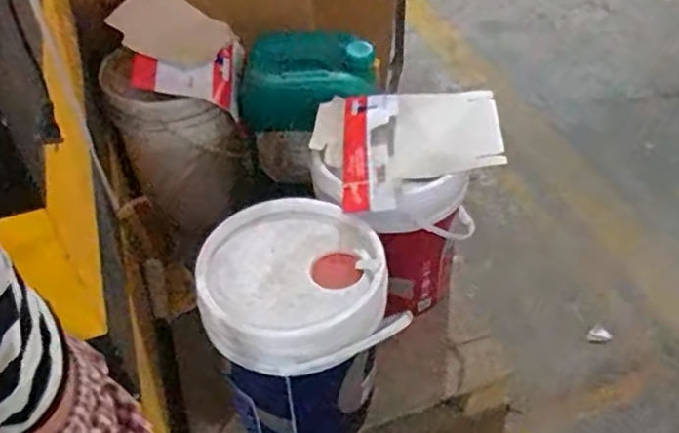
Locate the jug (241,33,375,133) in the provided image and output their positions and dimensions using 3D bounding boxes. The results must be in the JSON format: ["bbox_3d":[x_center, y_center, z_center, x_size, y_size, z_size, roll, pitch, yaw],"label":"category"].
[{"bbox_3d":[-0.068,-0.294,1.452,0.288,0.130,0.196,6,45,10],"label":"jug"}]

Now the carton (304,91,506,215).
[{"bbox_3d":[0.136,-0.136,1.244,0.351,0.037,0.325,-5,44,-1],"label":"carton"}]

